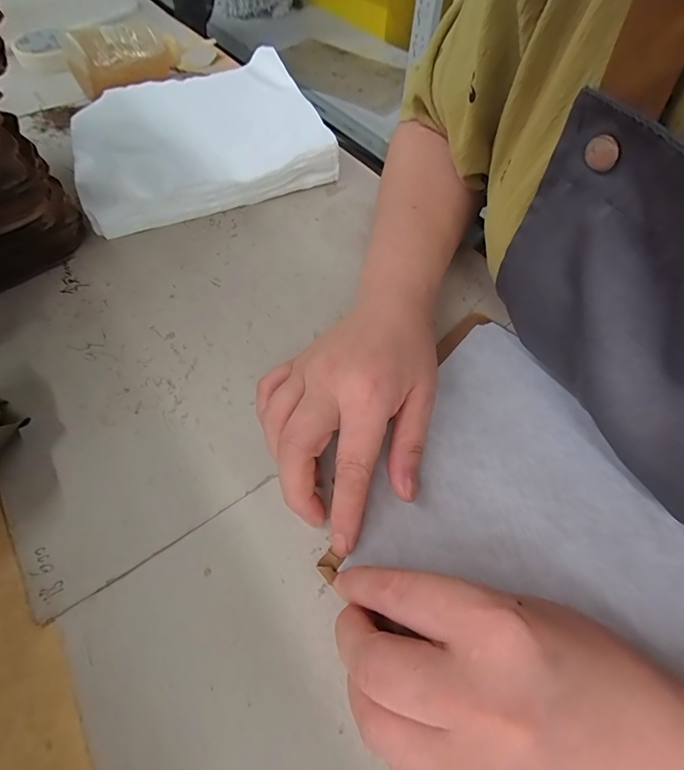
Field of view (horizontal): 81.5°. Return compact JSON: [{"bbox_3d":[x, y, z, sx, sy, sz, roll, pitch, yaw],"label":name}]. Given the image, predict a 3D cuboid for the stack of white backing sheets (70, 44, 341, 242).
[{"bbox_3d":[-0.142,-0.249,0.393,0.219,0.037,0.204,-19,61,-13],"label":"stack of white backing sheets"}]

